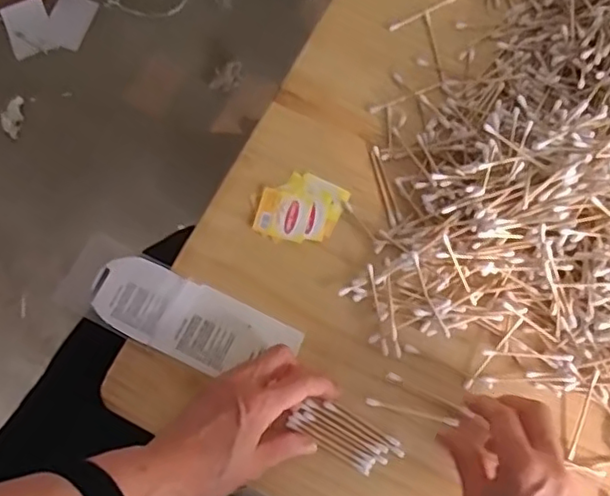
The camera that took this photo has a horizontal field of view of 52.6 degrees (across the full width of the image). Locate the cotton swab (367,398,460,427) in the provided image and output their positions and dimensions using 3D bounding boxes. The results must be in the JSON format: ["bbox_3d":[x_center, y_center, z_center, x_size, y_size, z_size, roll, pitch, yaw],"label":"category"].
[{"bbox_3d":[0.080,0.124,0.469,0.066,0.006,0.005,12,74,6],"label":"cotton swab"}]

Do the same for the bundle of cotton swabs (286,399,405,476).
[{"bbox_3d":[0.031,0.142,0.465,0.081,0.004,0.036,23,75,5],"label":"bundle of cotton swabs"}]

